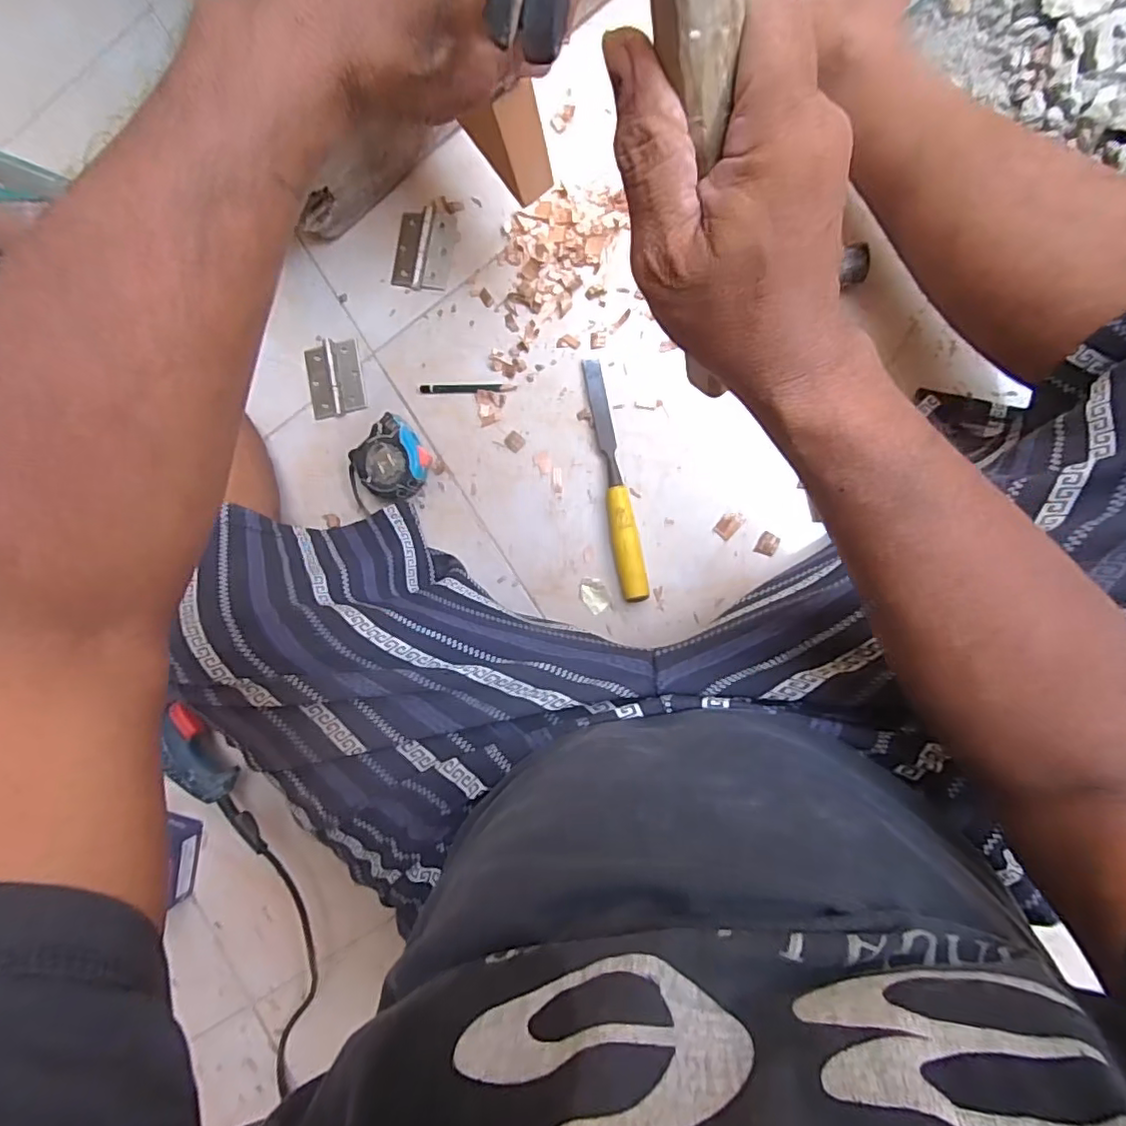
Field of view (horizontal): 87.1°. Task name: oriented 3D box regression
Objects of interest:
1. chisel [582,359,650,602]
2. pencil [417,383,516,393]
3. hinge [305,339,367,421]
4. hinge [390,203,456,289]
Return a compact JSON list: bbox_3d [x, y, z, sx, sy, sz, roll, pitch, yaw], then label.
[{"bbox_3d":[0.048,-0.079,0.558,0.024,0.021,0.231,-11,87,8],"label":"chisel"},{"bbox_3d":[-0.096,-0.175,0.593,0.096,0.005,0.010,3,89,9],"label":"pencil"},{"bbox_3d":[-0.238,-0.193,0.619,0.061,0.007,0.076,-8,88,8],"label":"hinge"},{"bbox_3d":[-0.140,-0.317,0.598,0.059,0.005,0.077,11,90,9],"label":"hinge"}]

